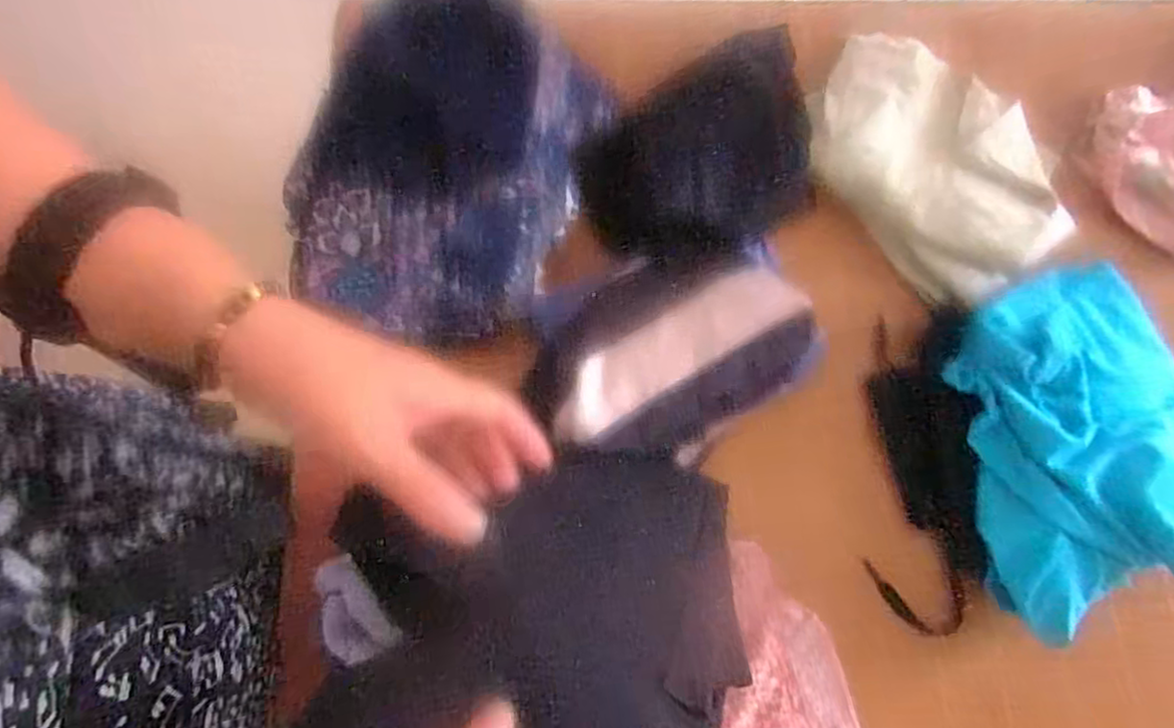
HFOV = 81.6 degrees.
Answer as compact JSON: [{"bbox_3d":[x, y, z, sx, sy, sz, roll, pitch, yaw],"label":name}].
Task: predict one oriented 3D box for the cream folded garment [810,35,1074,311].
[{"bbox_3d":[0.350,-0.218,0.707,0.191,0.049,0.304,-34,75,-10],"label":"cream folded garment"}]

